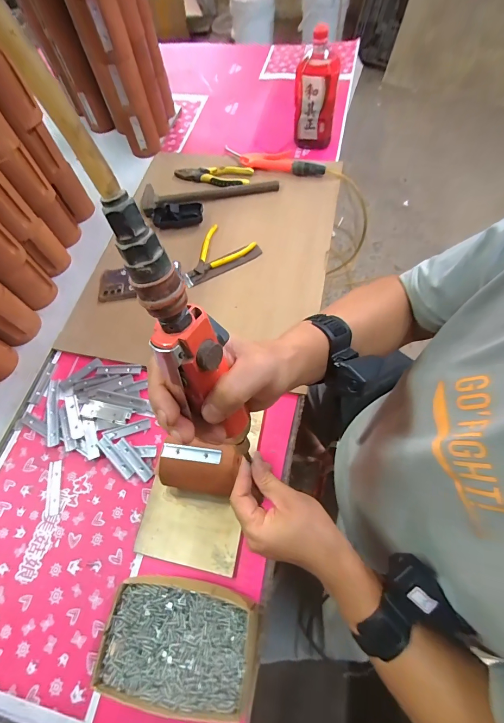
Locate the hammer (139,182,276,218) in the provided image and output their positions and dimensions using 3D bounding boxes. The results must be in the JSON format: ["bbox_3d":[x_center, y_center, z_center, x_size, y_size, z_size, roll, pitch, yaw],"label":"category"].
[{"bbox_3d":[-0.092,-0.379,0.727,0.308,0.029,0.086,-8,64,0],"label":"hammer"}]

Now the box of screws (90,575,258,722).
[{"bbox_3d":[-0.087,0.334,0.388,0.173,0.056,0.114,7,65,7],"label":"box of screws"}]

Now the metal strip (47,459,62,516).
[{"bbox_3d":[-0.311,0.197,0.504,0.020,0.004,0.080,-10,64,-2],"label":"metal strip"}]

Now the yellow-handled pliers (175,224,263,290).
[{"bbox_3d":[-0.081,-0.228,0.668,0.168,0.018,0.110,-30,66,-11],"label":"yellow-handled pliers"}]

